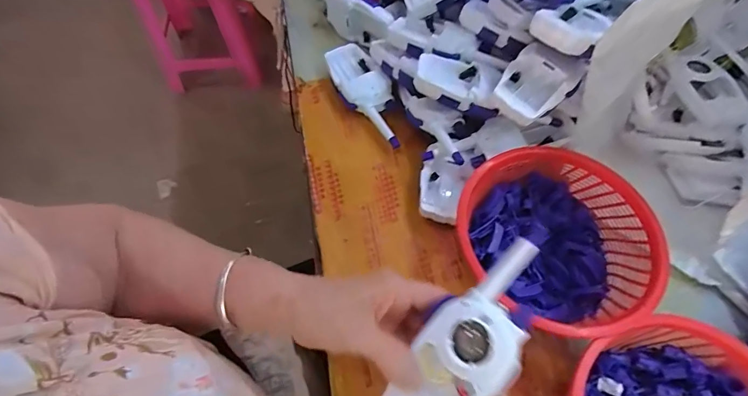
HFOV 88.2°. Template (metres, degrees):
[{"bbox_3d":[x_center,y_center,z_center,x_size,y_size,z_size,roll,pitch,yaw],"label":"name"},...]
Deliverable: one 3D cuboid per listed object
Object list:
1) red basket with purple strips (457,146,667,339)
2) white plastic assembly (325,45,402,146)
[{"bbox_3d":[0.176,0.038,0.379,0.159,0.068,0.174,1,63,-1],"label":"red basket with purple strips"},{"bbox_3d":[-0.010,-0.133,0.497,0.060,0.037,0.167,-24,66,-13],"label":"white plastic assembly"}]

